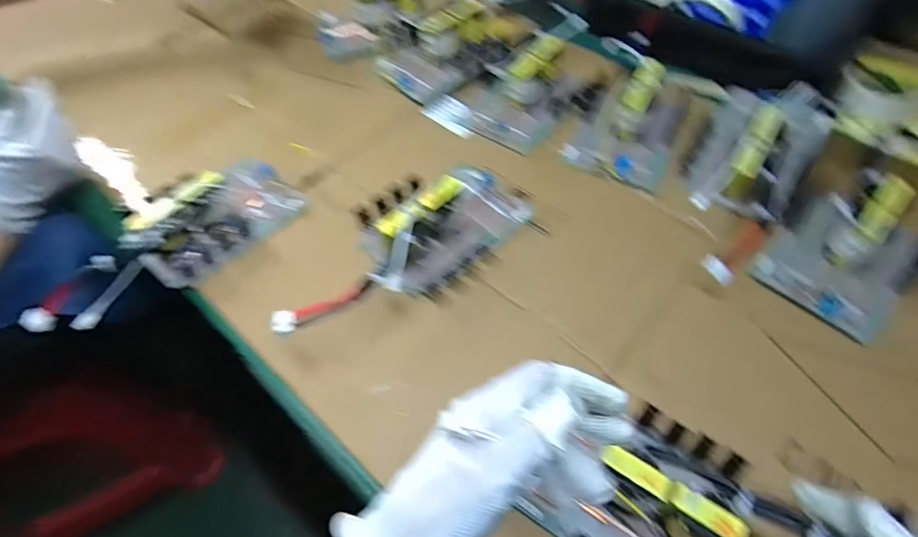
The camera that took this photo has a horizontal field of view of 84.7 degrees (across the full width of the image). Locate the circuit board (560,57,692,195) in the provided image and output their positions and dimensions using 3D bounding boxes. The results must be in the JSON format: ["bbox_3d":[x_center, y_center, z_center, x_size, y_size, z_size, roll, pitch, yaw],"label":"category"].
[{"bbox_3d":[0.208,-0.188,0.598,0.116,0.049,0.168,21,55,15],"label":"circuit board"}]

